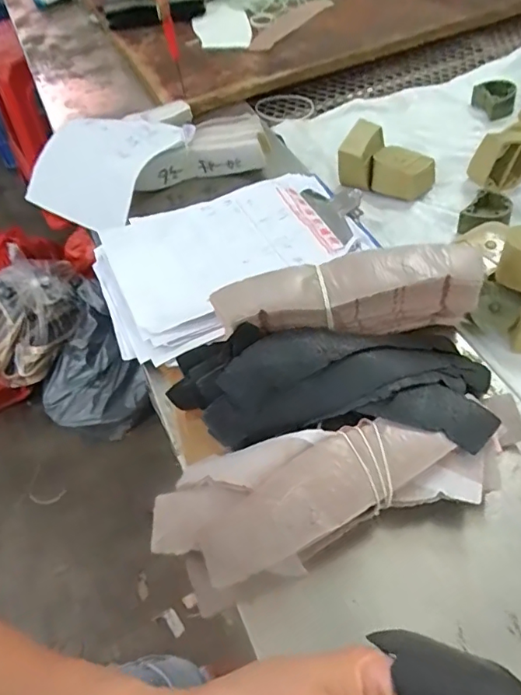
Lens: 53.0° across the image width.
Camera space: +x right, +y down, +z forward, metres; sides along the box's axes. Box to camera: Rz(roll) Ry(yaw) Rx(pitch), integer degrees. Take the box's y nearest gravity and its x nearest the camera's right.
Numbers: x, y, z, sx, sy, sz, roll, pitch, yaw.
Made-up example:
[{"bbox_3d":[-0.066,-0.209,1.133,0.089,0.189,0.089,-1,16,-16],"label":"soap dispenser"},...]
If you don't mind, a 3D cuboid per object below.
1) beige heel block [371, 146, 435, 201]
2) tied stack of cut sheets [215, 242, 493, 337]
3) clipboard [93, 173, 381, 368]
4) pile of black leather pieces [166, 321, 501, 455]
[{"bbox_3d":[0.147,-0.180,0.538,0.061,0.028,0.047,12,55,12],"label":"beige heel block"},{"bbox_3d":[0.062,-0.032,0.379,0.183,0.063,0.041,-10,54,-4],"label":"tied stack of cut sheets"},{"bbox_3d":[-0.027,-0.086,0.474,0.246,0.035,0.156,-29,57,-17],"label":"clipboard"},{"bbox_3d":[0.047,0.019,0.356,0.214,0.046,0.100,3,54,6],"label":"pile of black leather pieces"}]

